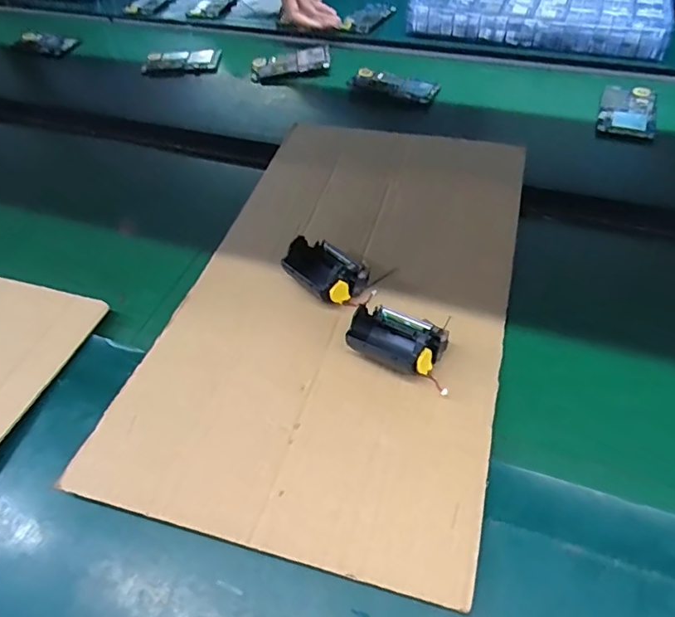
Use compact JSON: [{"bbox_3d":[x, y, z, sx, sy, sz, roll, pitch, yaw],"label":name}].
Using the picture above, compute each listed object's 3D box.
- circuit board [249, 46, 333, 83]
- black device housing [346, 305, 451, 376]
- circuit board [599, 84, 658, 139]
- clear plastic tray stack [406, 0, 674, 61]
[{"bbox_3d":[-0.073,-0.377,0.801,0.127,0.007,0.072,-15,51,-9],"label":"circuit board"},{"bbox_3d":[0.049,0.023,0.433,0.075,0.048,0.058,23,54,21],"label":"black device housing"},{"bbox_3d":[0.381,-0.261,0.685,0.068,0.005,0.118,16,51,16],"label":"circuit board"},{"bbox_3d":[0.322,-0.484,0.852,0.389,0.051,0.205,11,52,13],"label":"clear plastic tray stack"}]

